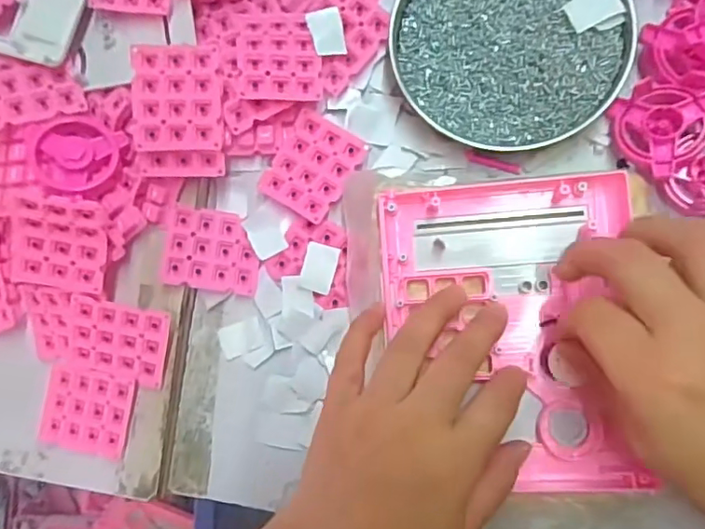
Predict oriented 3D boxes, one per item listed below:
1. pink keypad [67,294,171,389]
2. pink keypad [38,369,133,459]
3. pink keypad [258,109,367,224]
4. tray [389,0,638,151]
[{"bbox_3d":[-0.144,0.047,0.340,0.060,0.007,0.050,12,107,-1],"label":"pink keypad"},{"bbox_3d":[-0.167,0.092,0.349,0.056,0.011,0.049,11,88,9],"label":"pink keypad"},{"bbox_3d":[-0.025,-0.061,0.346,0.048,0.008,0.059,33,91,9],"label":"pink keypad"},{"bbox_3d":[0.092,-0.136,0.329,0.137,0.017,0.124,36,92,9],"label":"tray"}]

